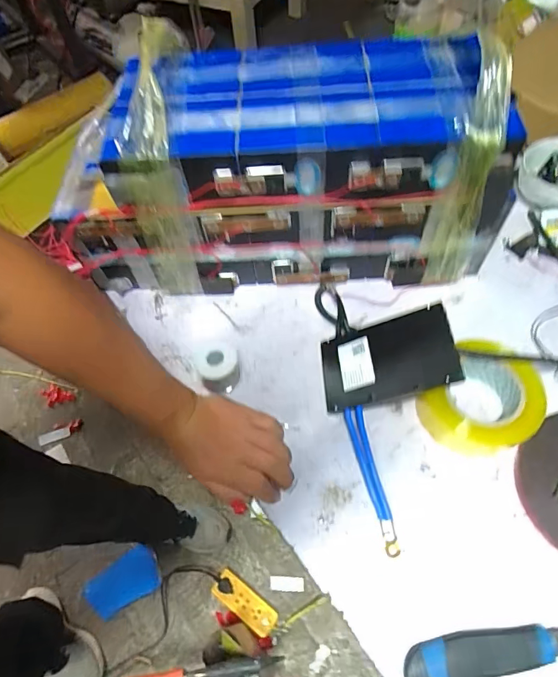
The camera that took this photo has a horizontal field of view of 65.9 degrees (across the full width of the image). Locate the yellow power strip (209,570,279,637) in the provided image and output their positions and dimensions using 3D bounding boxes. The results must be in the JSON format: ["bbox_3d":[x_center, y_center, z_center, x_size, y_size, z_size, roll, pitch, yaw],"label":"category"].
[{"bbox_3d":[-0.085,0.659,1.074,0.172,0.031,0.061,32,65,19],"label":"yellow power strip"}]

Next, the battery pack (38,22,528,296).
[{"bbox_3d":[0.001,-0.225,0.582,0.521,0.261,0.205,-2,61,4],"label":"battery pack"}]

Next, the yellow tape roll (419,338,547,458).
[{"bbox_3d":[0.232,0.077,0.498,0.112,0.067,0.120,-2,60,3],"label":"yellow tape roll"}]

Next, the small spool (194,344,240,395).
[{"bbox_3d":[-0.077,0.039,0.554,0.053,0.052,0.057,-12,60,-2],"label":"small spool"}]

